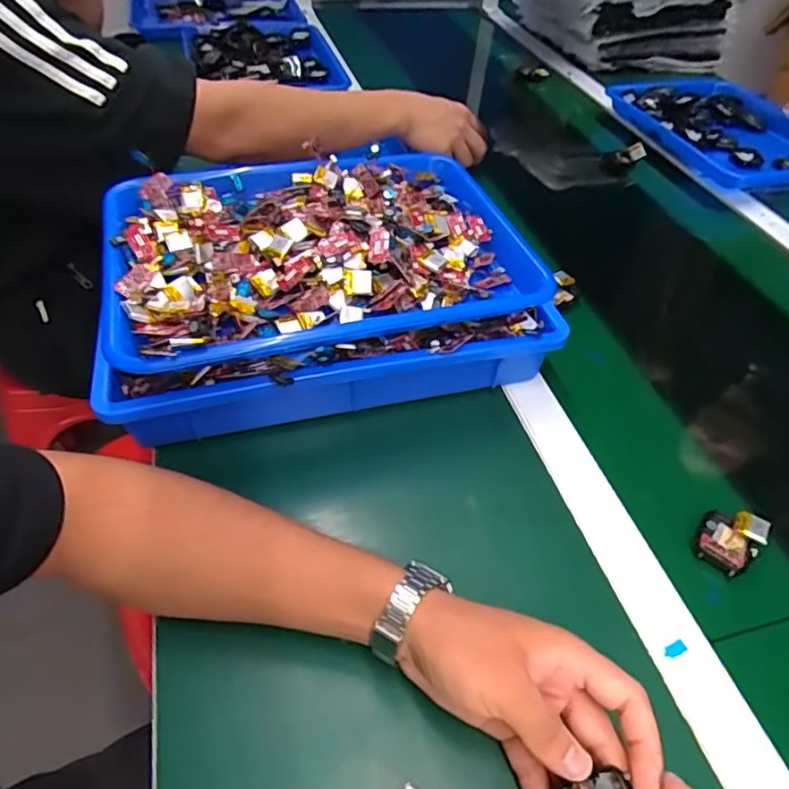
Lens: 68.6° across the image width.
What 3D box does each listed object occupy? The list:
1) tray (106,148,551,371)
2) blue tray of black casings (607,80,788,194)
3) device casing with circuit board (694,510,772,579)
[{"bbox_3d":[-0.062,-0.120,0.487,0.333,0.063,0.247,-12,49,-14],"label":"tray"},{"bbox_3d":[0.525,-0.413,0.903,0.248,0.051,0.335,-15,50,-16],"label":"blue tray of black casings"},{"bbox_3d":[0.244,0.104,0.420,0.038,0.013,0.058,35,55,26],"label":"device casing with circuit board"}]

